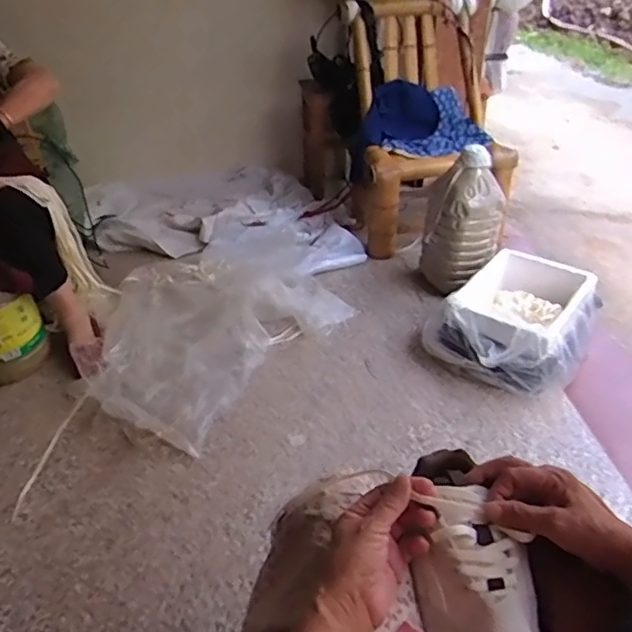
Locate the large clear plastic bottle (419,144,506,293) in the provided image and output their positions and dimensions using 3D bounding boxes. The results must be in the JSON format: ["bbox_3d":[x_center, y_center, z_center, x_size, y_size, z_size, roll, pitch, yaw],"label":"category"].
[{"bbox_3d":[0.428,-0.269,1.678,0.154,0.377,0.193,-26,41,-32],"label":"large clear plastic bottle"}]

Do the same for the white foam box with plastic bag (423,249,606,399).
[{"bbox_3d":[0.504,0.007,1.479,0.355,0.146,0.453,21,40,28],"label":"white foam box with plastic bag"}]

